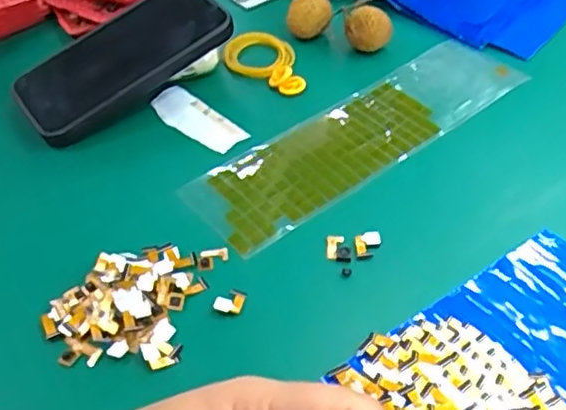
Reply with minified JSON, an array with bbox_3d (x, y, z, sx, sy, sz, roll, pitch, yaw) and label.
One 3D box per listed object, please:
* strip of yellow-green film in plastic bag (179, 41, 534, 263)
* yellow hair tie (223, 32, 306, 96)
[{"bbox_3d":[0.062,-0.056,0.453,0.277,0.009,0.076,-31,53,-24],"label":"strip of yellow-green film in plastic bag"},{"bbox_3d":[-0.016,-0.110,0.502,0.055,0.018,0.065,-8,47,-6],"label":"yellow hair tie"}]

